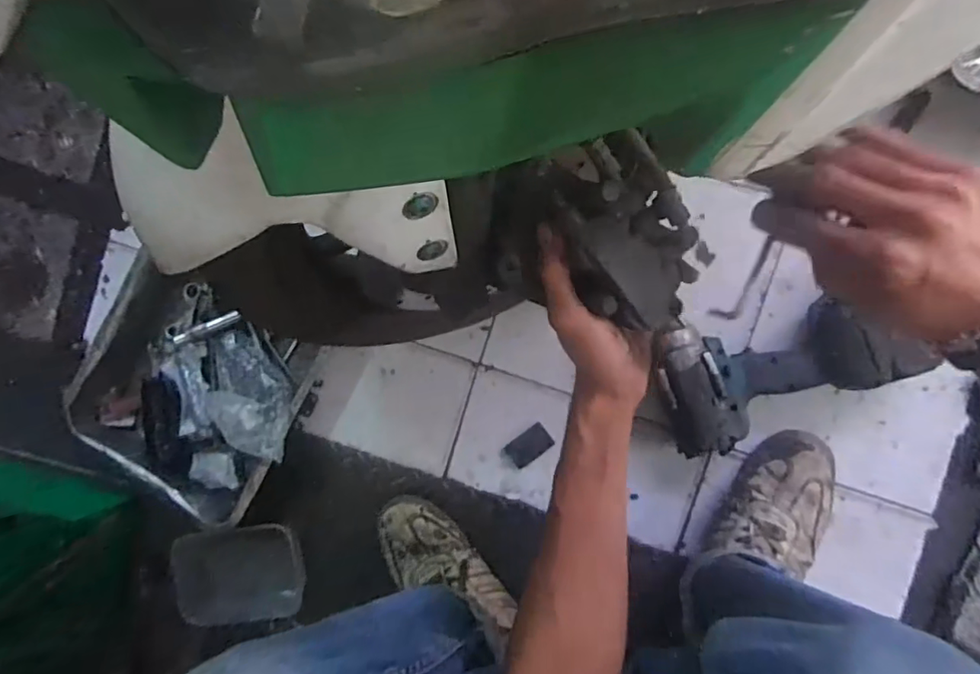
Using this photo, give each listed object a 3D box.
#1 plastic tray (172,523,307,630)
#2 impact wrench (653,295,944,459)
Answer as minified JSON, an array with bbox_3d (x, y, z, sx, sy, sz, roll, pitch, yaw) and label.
[{"bbox_3d":[-0.326,0.308,0.738,0.176,0.040,0.132,-6,90,9],"label":"plastic tray"},{"bbox_3d":[0.309,0.030,0.623,0.237,0.073,0.152,-17,89,9],"label":"impact wrench"}]

